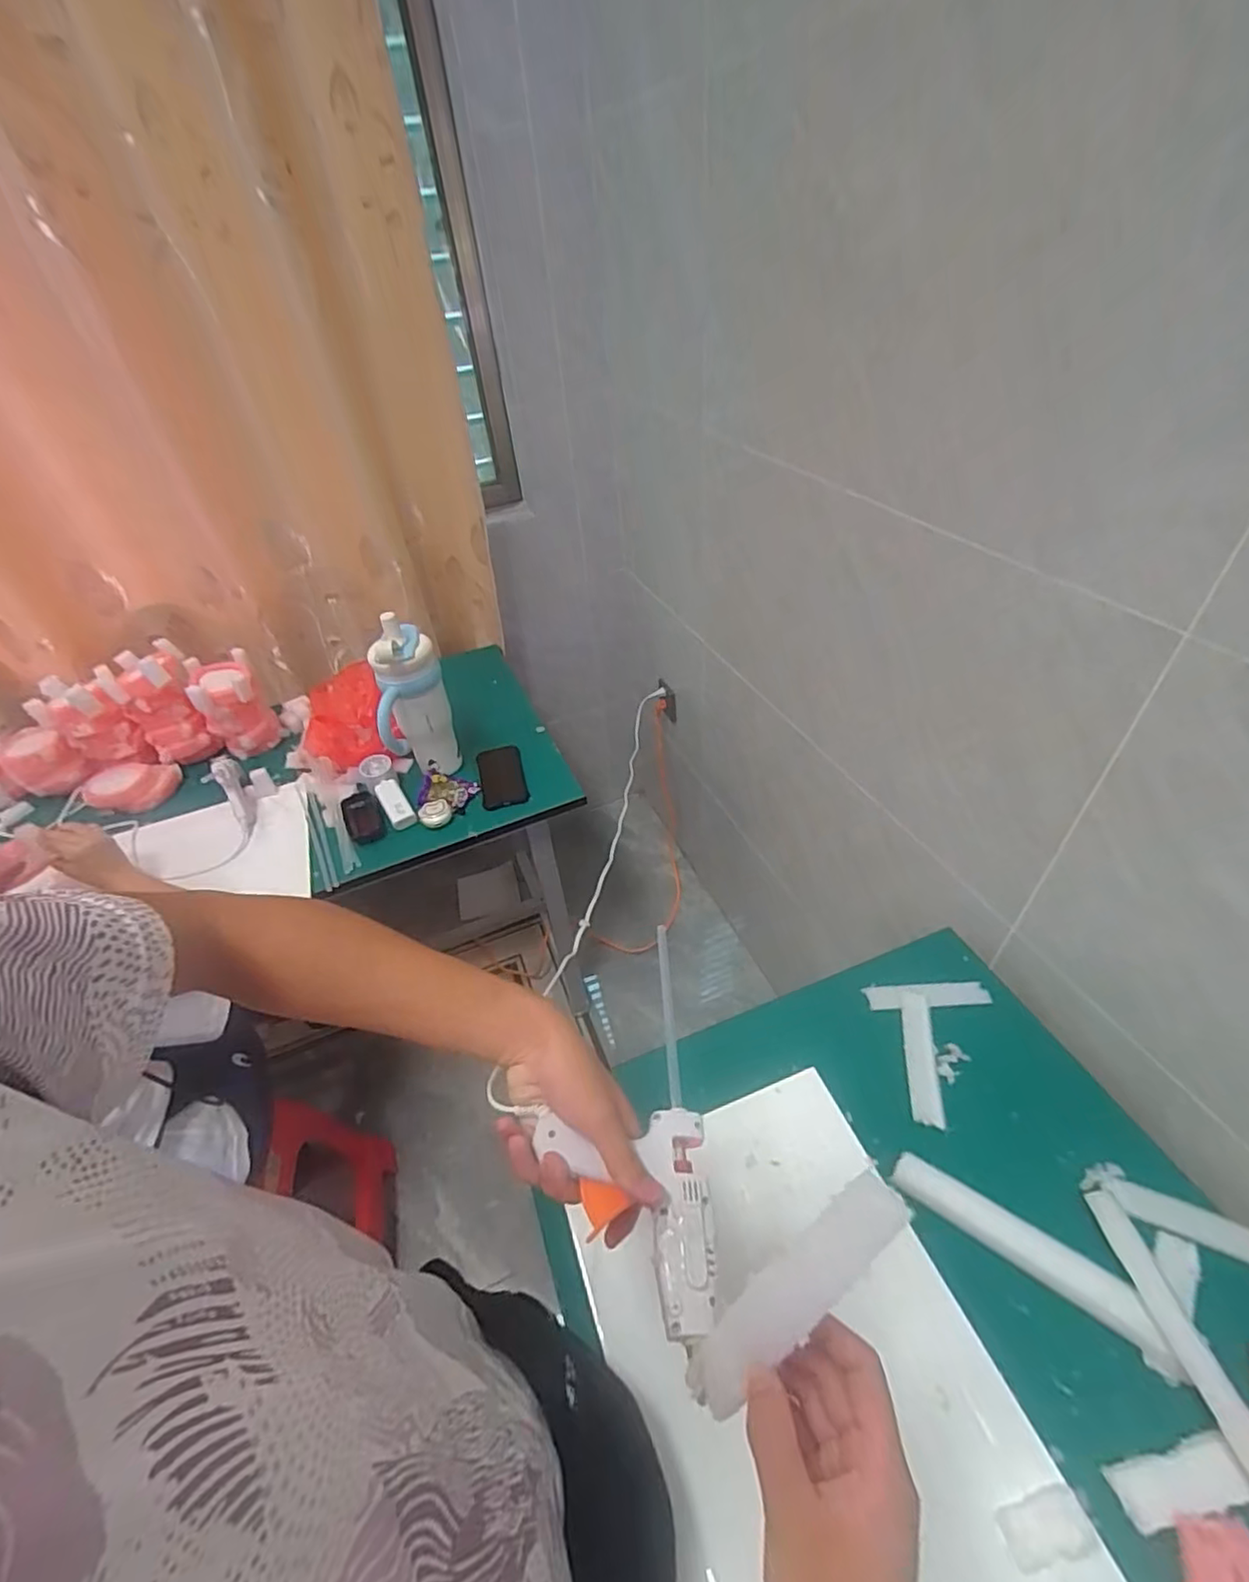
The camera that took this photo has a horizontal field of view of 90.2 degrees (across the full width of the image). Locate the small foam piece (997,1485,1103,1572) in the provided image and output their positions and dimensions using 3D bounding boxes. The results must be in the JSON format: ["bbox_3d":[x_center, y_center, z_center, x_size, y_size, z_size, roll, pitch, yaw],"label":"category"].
[{"bbox_3d":[0.304,0.530,0.446,0.062,0.007,0.034,-14,43,-9],"label":"small foam piece"}]

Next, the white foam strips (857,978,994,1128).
[{"bbox_3d":[0.371,0.290,0.708,0.142,0.008,0.156,-7,43,-1],"label":"white foam strips"}]

